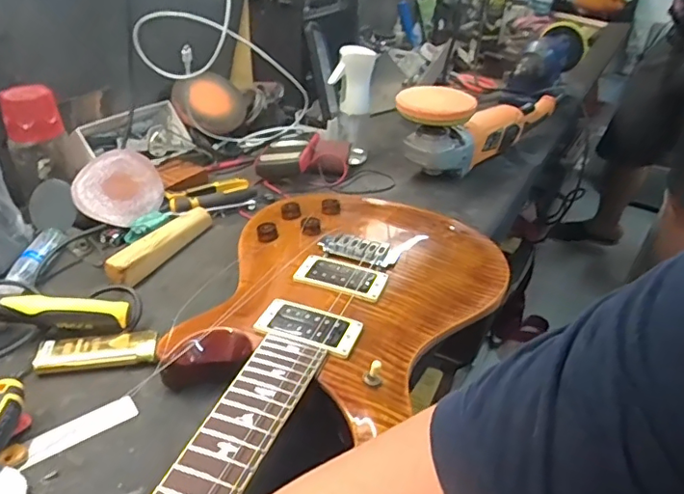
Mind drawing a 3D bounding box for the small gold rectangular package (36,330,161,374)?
[{"bbox_3d":[-0.238,0.101,0.526,0.108,0.018,0.040,-4,34,-11],"label":"small gold rectangular package"}]

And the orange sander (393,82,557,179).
[{"bbox_3d":[0.260,-0.249,0.967,0.105,0.114,0.437,25,39,29],"label":"orange sander"}]

